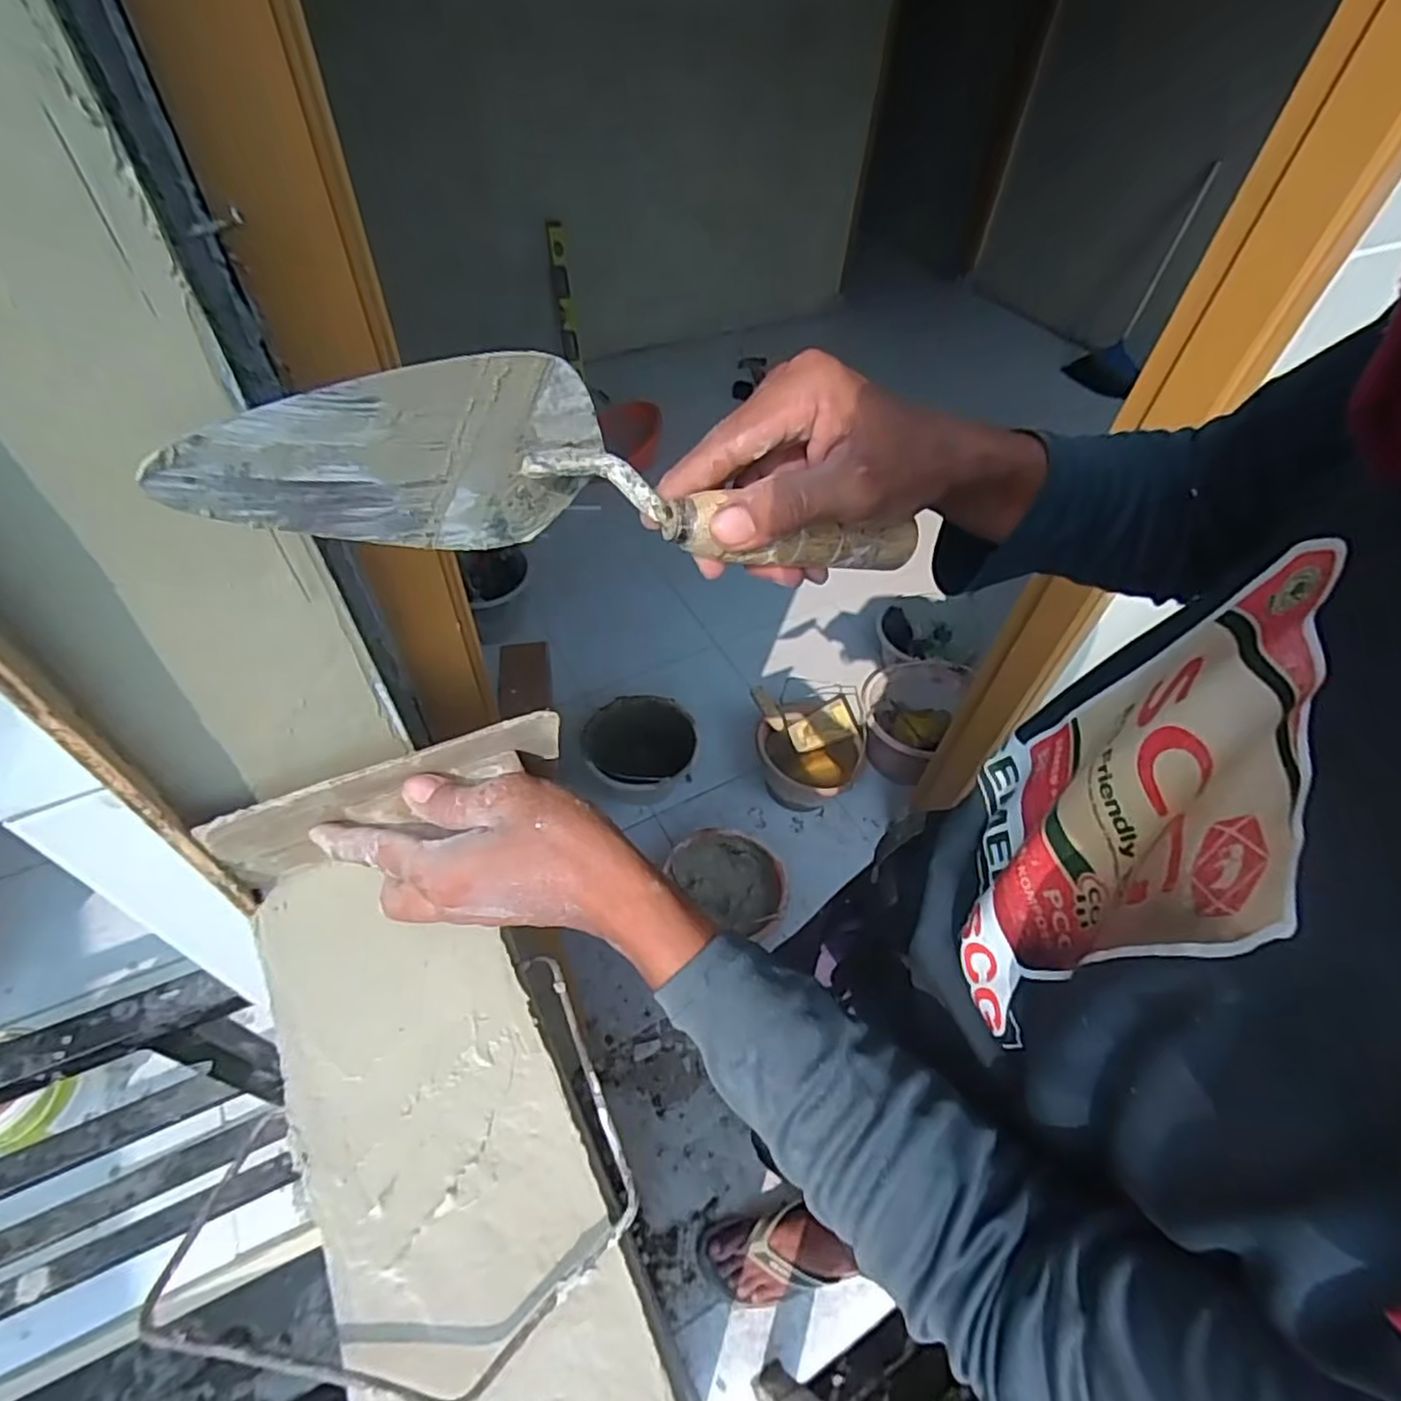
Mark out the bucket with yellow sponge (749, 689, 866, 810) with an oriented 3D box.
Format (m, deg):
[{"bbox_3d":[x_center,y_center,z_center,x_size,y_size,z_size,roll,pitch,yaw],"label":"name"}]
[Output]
[{"bbox_3d":[0.253,0.124,1.599,0.228,0.211,0.239,2,50,-3],"label":"bucket with yellow sponge"}]

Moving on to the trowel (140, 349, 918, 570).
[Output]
[{"bbox_3d":[-0.039,-0.089,0.295,0.295,0.084,0.050,0,48,-27],"label":"trowel"}]

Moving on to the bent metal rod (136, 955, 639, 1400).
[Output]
[{"bbox_3d":[-0.126,0.221,0.314,0.201,0.052,0.151,-28,58,-24],"label":"bent metal rod"}]

